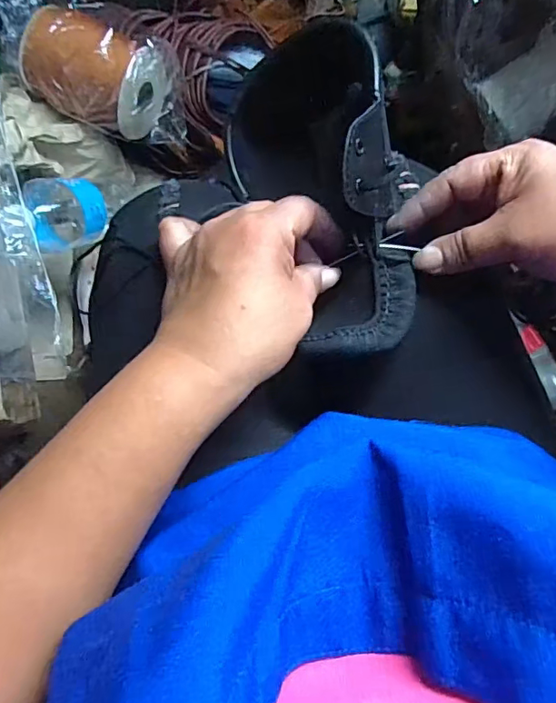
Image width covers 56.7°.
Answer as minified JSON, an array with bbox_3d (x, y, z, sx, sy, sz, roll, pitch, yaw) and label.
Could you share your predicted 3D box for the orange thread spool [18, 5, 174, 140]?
[{"bbox_3d":[-0.219,-0.332,0.618,0.163,0.097,0.103,17,83,-1],"label":"orange thread spool"}]

